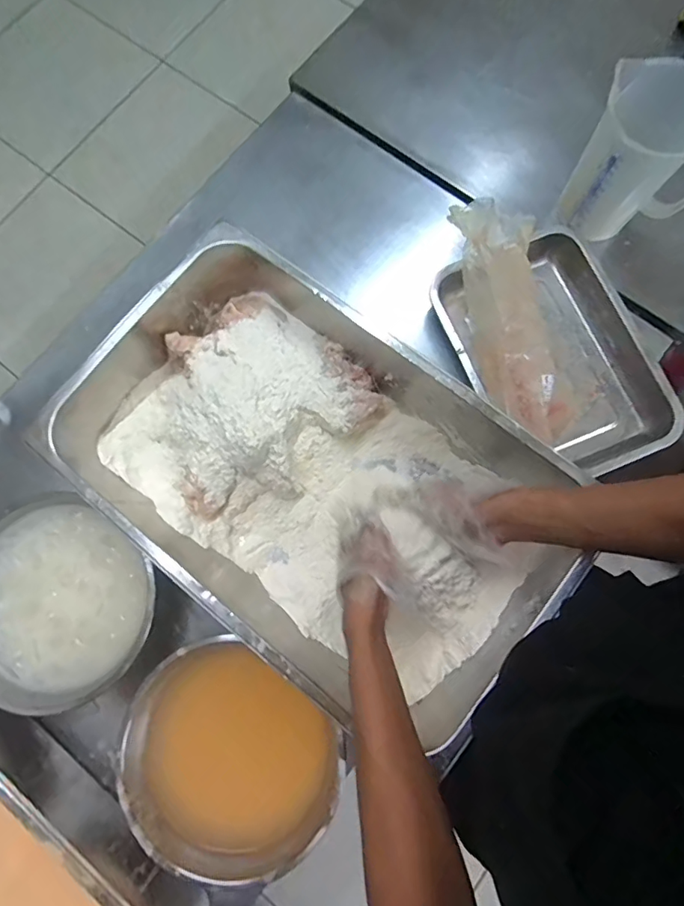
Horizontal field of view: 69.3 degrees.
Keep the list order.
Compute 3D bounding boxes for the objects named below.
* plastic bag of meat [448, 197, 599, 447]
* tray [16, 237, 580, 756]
[{"bbox_3d":[0.230,-0.170,0.589,0.151,0.113,0.268,-20,79,-1],"label":"plastic bag of meat"},{"bbox_3d":[-0.034,0.028,0.559,0.516,0.157,0.315,37,79,11],"label":"tray"}]

